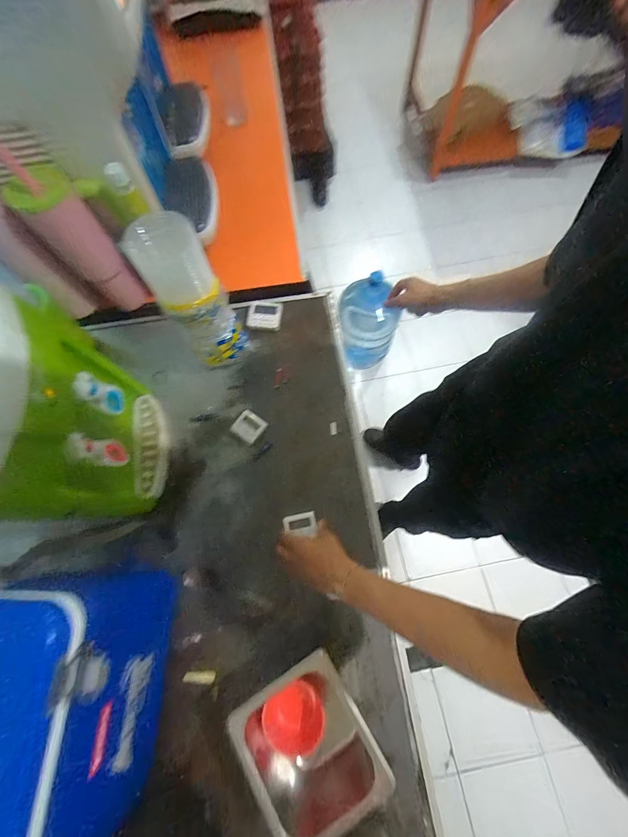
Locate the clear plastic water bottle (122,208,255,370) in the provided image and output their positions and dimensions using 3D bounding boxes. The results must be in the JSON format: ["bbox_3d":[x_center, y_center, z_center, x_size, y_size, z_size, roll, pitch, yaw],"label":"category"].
[{"bbox_3d":[-0.195,-0.187,0.554,0.107,0.304,0.099,-35,73,-9],"label":"clear plastic water bottle"}]

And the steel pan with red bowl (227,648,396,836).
[{"bbox_3d":[-0.009,0.452,0.450,0.163,0.112,0.187,-30,75,-10],"label":"steel pan with red bowl"}]

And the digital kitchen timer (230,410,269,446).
[{"bbox_3d":[-0.134,0.017,0.645,0.061,0.008,0.057,34,75,10],"label":"digital kitchen timer"}]

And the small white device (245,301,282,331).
[{"bbox_3d":[-0.112,-0.236,0.716,0.075,0.012,0.079,3,72,0],"label":"small white device"}]

